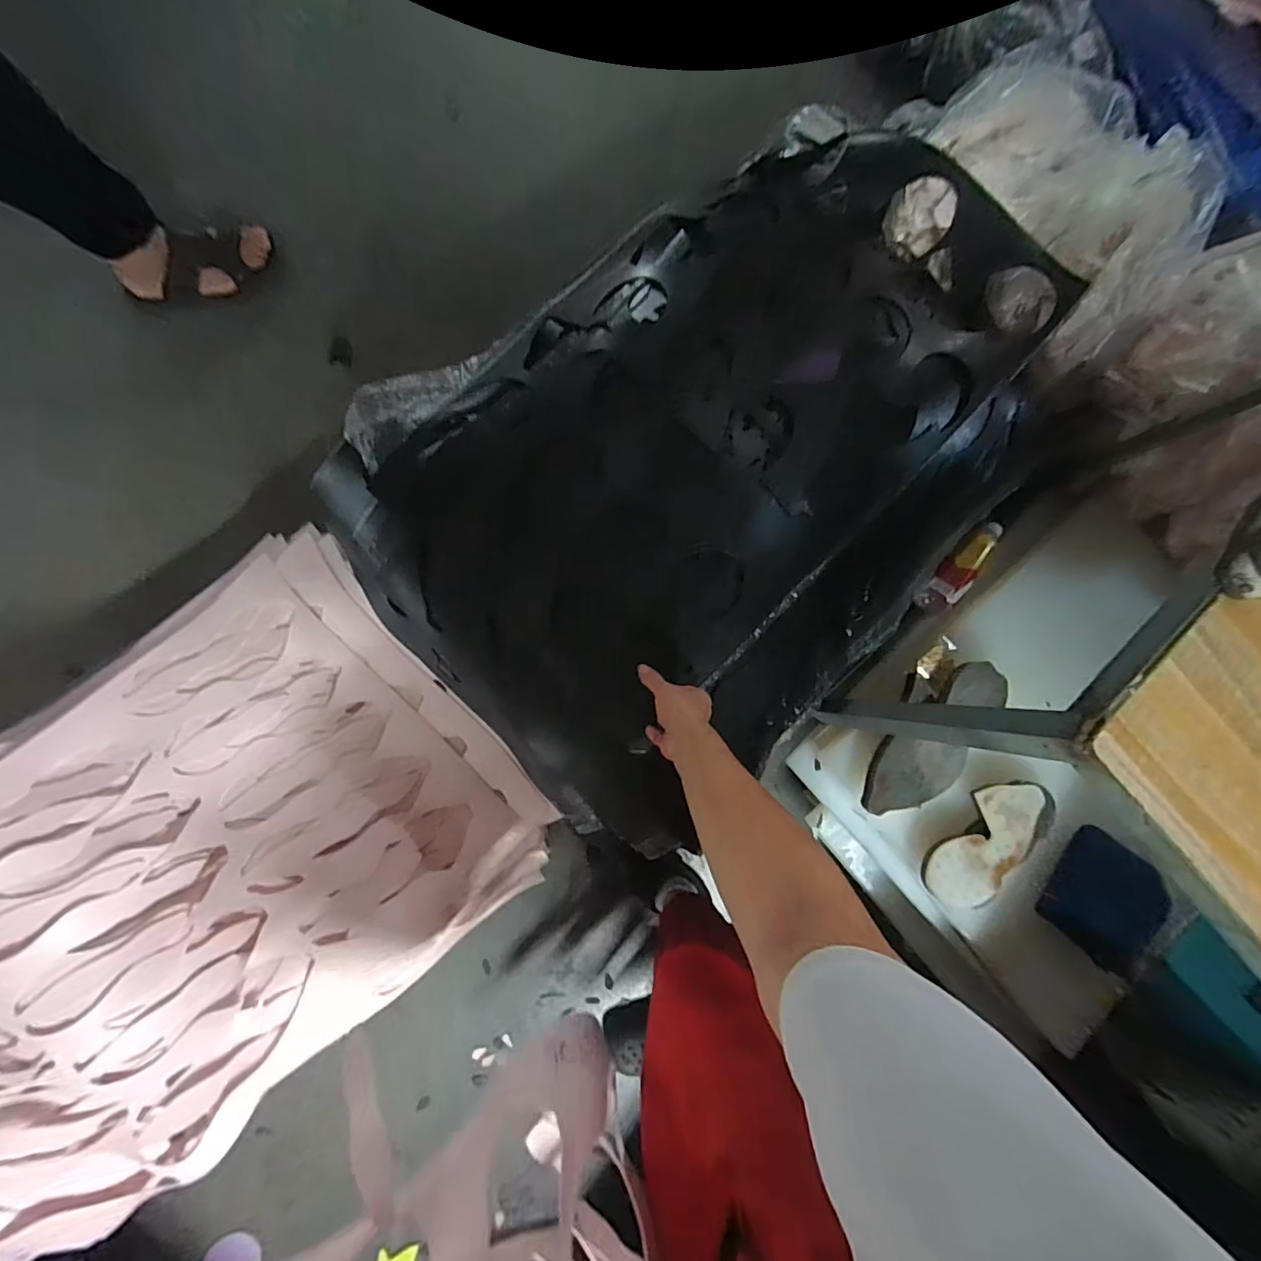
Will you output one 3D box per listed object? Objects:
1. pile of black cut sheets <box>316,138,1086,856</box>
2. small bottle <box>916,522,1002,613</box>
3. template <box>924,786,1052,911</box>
[{"bbox_3d":[0.134,-0.225,0.700,0.916,0.114,0.622,-41,91,-7],"label":"pile of black cut sheets"},{"bbox_3d":[0.528,-0.108,0.839,0.050,0.038,0.185,40,83,-2],"label":"small bottle"},{"bbox_3d":[0.523,0.308,0.764,0.220,0.021,0.109,-45,91,-7],"label":"template"}]

